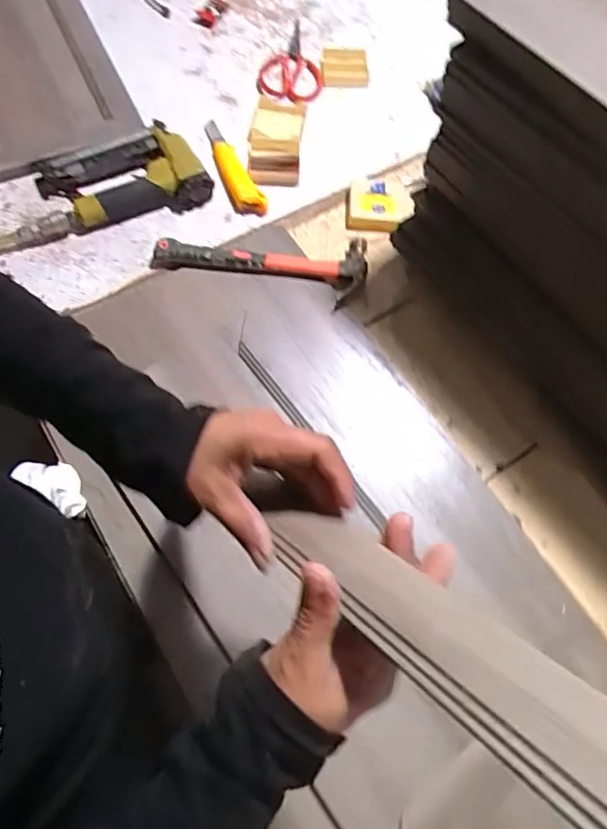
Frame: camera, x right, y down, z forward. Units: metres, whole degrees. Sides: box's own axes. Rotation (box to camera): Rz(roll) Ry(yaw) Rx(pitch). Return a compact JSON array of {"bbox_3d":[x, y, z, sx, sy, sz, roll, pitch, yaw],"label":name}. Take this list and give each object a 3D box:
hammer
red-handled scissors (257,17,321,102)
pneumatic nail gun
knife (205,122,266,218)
[{"bbox_3d":[-0.055,-0.188,0.704,0.262,0.026,0.091,6,66,0],"label":"hammer"},{"bbox_3d":[-0.021,-0.544,0.868,0.096,0.023,0.170,2,66,-2],"label":"red-handled scissors"},{"bbox_3d":[-0.250,-0.300,0.722,0.233,0.040,0.126,-22,69,-13],"label":"pneumatic nail gun"},{"bbox_3d":[-0.103,-0.340,0.761,0.037,0.030,0.175,-25,70,-13],"label":"knife"}]

